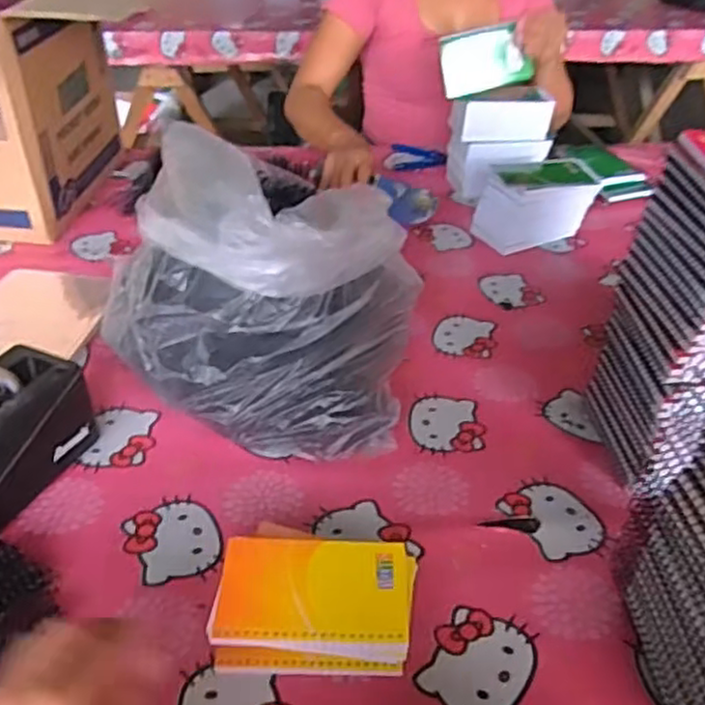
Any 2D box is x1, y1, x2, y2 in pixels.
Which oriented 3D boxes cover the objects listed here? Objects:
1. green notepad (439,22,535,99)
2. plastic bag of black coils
[{"bbox_3d":[0.189,-0.424,1.014,0.116,0.084,0.015,-13,15,1],"label":"green notepad"},{"bbox_3d":[-0.081,-0.059,0.664,0.278,0.221,0.233,3,38,2],"label":"plastic bag of black coils"}]

